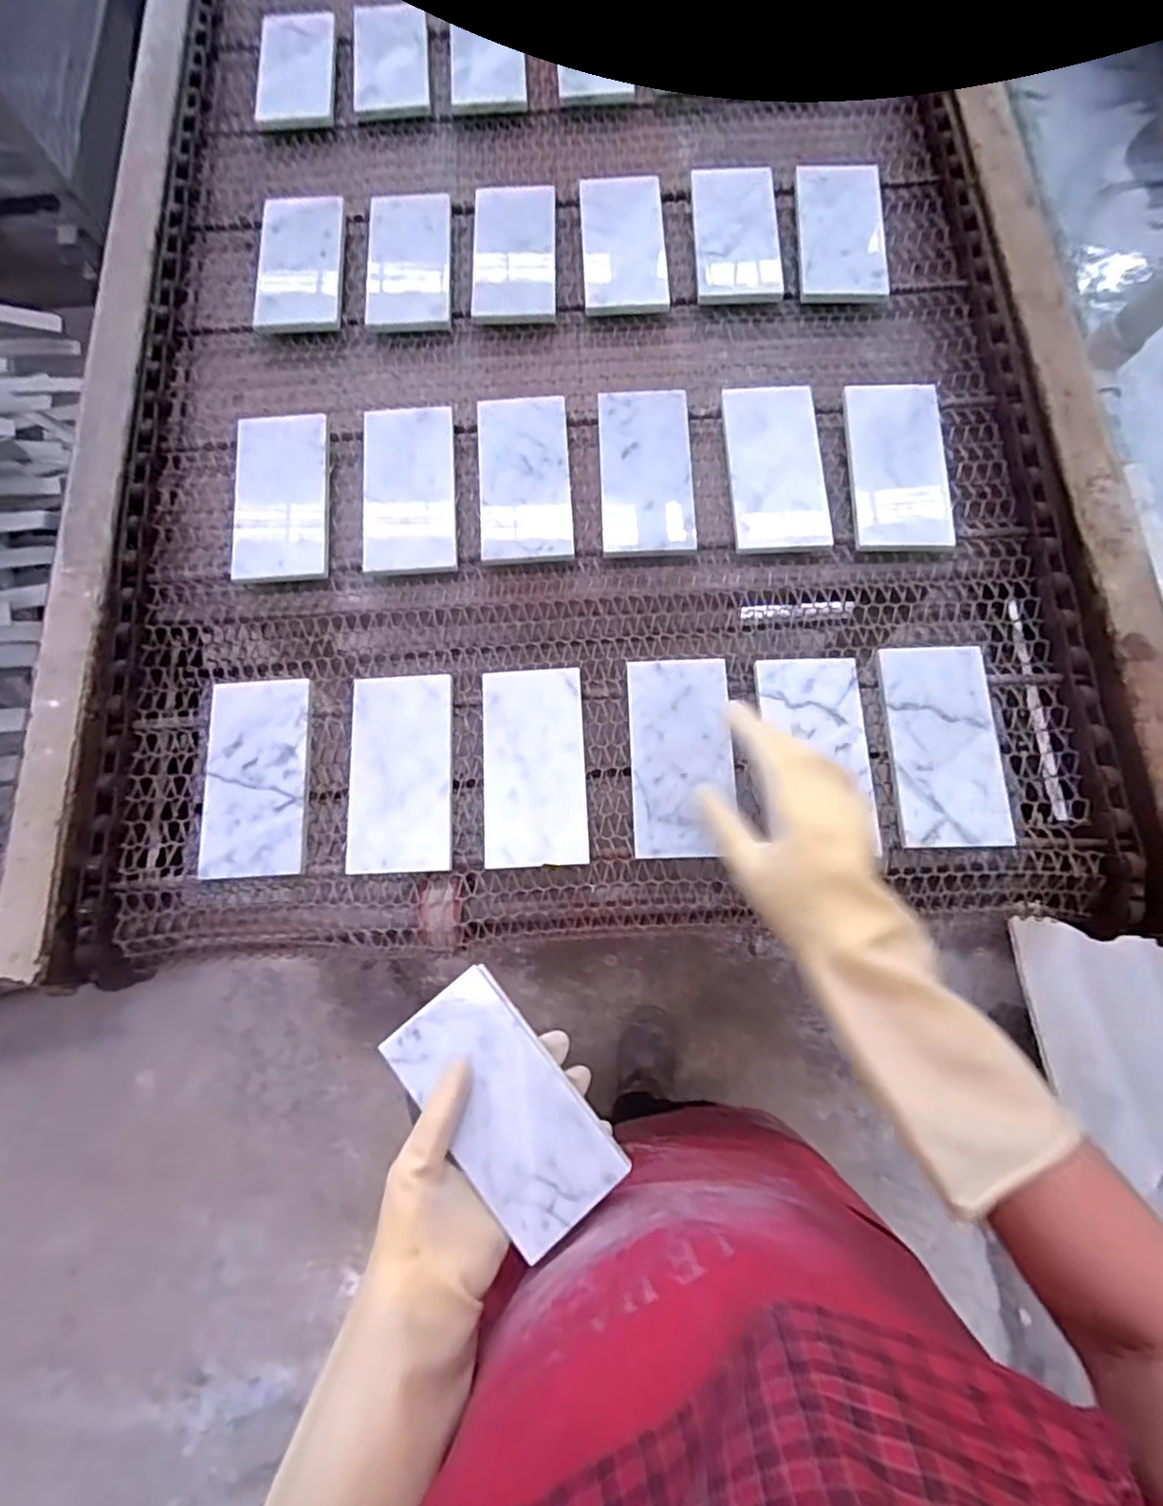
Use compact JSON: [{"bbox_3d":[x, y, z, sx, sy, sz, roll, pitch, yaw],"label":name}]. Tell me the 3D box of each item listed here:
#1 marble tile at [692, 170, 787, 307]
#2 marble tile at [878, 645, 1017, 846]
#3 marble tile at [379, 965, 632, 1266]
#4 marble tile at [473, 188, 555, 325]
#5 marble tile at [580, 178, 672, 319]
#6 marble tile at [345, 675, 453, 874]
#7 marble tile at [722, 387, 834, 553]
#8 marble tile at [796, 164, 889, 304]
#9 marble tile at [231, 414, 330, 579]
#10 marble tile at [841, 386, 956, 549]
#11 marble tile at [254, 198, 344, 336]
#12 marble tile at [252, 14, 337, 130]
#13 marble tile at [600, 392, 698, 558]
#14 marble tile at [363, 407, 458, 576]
[{"bbox_3d":[0.152,-0.511,0.653,0.080,0.015,0.159,-1,75,5],"label":"marble tile"},{"bbox_3d":[0.274,-0.007,0.504,0.077,0.008,0.154,1,72,2],"label":"marble tile"},{"bbox_3d":[-0.047,0.215,0.408,0.076,0.009,0.150,-37,75,-13],"label":"marble tile"},{"bbox_3d":[-0.065,-0.495,0.657,0.079,0.013,0.167,0,73,2],"label":"marble tile"},{"bbox_3d":[0.042,-0.498,0.652,0.079,0.009,0.157,-3,75,3],"label":"marble tile"},{"bbox_3d":[-0.141,0.014,0.517,0.079,0.006,0.153,-4,75,5],"label":"marble tile"},{"bbox_3d":[0.167,-0.248,0.574,0.078,0.012,0.156,-2,76,2],"label":"marble tile"},{"bbox_3d":[0.252,-0.505,0.646,0.082,0.014,0.158,2,74,4],"label":"marble tile"},{"bbox_3d":[-0.262,-0.221,0.578,0.081,0.011,0.158,-3,76,2],"label":"marble tile"},{"bbox_3d":[0.273,-0.248,0.574,0.081,0.011,0.157,2,76,2],"label":"marble tile"},{"bbox_3d":[-0.276,-0.485,0.657,0.082,0.012,0.153,-2,77,0],"label":"marble tile"},{"bbox_3d":[-0.319,-0.766,0.745,0.084,0.010,0.152,-2,81,-1],"label":"marble tile"},{"bbox_3d":[0.057,-0.246,0.578,0.078,0.008,0.160,-2,76,2],"label":"marble tile"},{"bbox_3d":[-0.150,-0.230,0.581,0.078,0.008,0.162,-5,75,3],"label":"marble tile"}]

